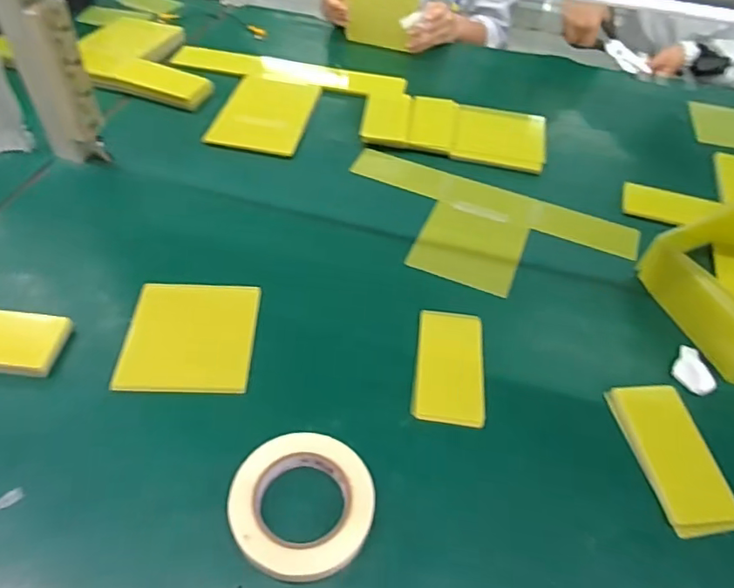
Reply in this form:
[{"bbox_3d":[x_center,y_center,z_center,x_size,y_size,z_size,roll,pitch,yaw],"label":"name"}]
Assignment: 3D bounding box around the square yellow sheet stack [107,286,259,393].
[{"bbox_3d":[-0.192,0.045,0.601,0.134,0.008,0.136,4,55,-7],"label":"square yellow sheet stack"}]

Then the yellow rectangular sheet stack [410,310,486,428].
[{"bbox_3d":[0.091,0.078,0.598,0.074,0.008,0.138,6,52,4],"label":"yellow rectangular sheet stack"}]

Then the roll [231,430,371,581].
[{"bbox_3d":[-0.056,0.186,0.481,0.120,0.036,0.121,2,48,-3],"label":"roll"}]

